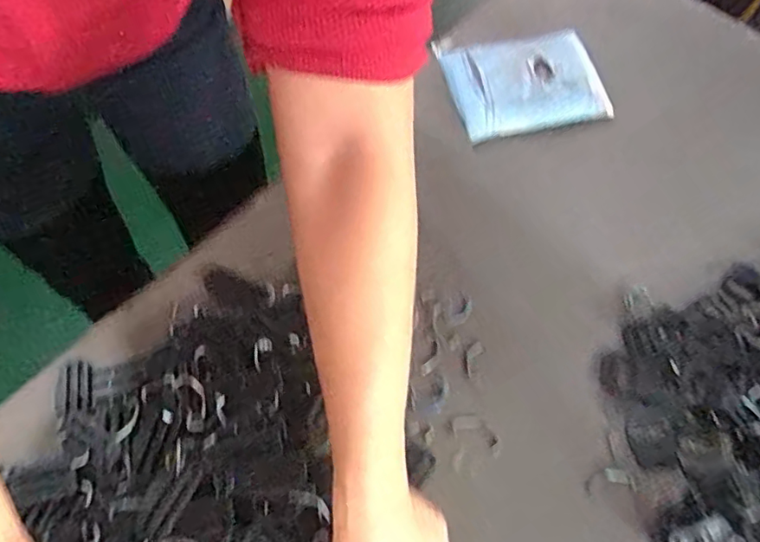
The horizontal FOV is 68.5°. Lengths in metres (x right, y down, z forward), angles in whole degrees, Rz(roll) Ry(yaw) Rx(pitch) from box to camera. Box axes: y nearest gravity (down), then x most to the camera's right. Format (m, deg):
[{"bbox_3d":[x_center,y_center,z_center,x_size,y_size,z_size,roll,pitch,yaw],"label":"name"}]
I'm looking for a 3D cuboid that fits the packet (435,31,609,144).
[{"bbox_3d":[0.150,-0.199,0.587,0.161,0.027,0.115,-13,66,-9],"label":"packet"}]

